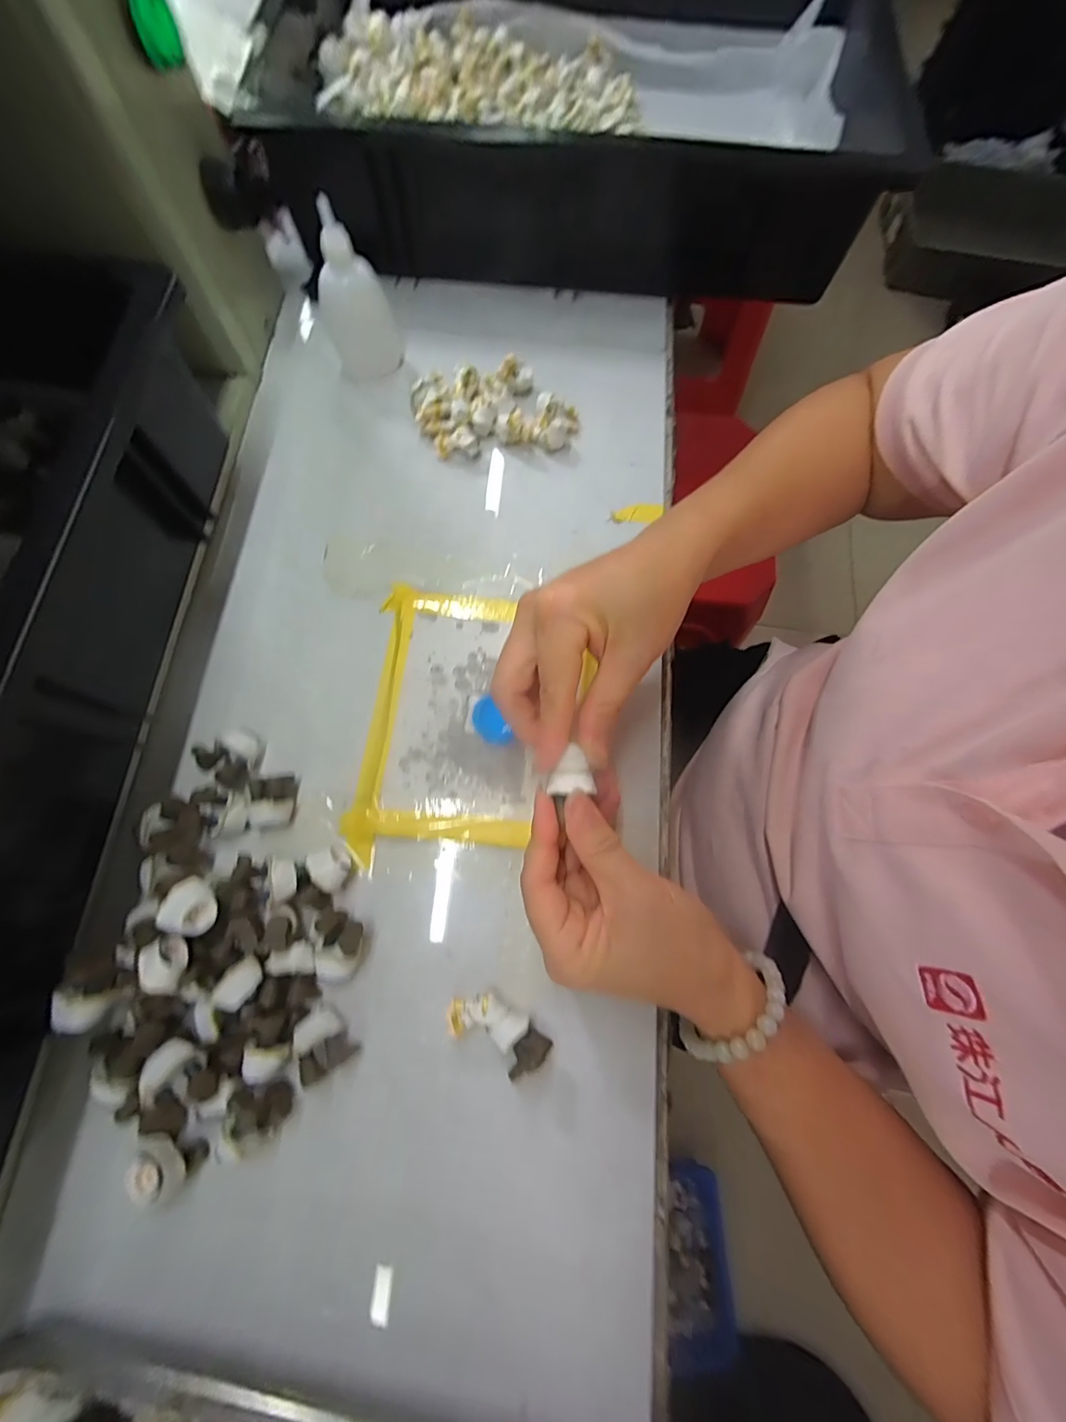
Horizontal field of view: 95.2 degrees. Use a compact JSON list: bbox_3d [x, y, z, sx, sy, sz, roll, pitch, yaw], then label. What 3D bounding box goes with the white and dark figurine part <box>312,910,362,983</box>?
[{"bbox_3d":[-0.096,0.116,0.239,0.023,0.014,0.029,11,74,1],"label":"white and dark figurine part"}]

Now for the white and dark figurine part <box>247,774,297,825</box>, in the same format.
[{"bbox_3d":[-0.139,0.048,0.261,0.021,0.017,0.026,-3,74,-3],"label":"white and dark figurine part"}]

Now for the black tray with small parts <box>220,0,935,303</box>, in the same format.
[{"bbox_3d":[0.029,-0.497,0.393,0.491,0.092,0.334,5,74,-1],"label":"black tray with small parts"}]

